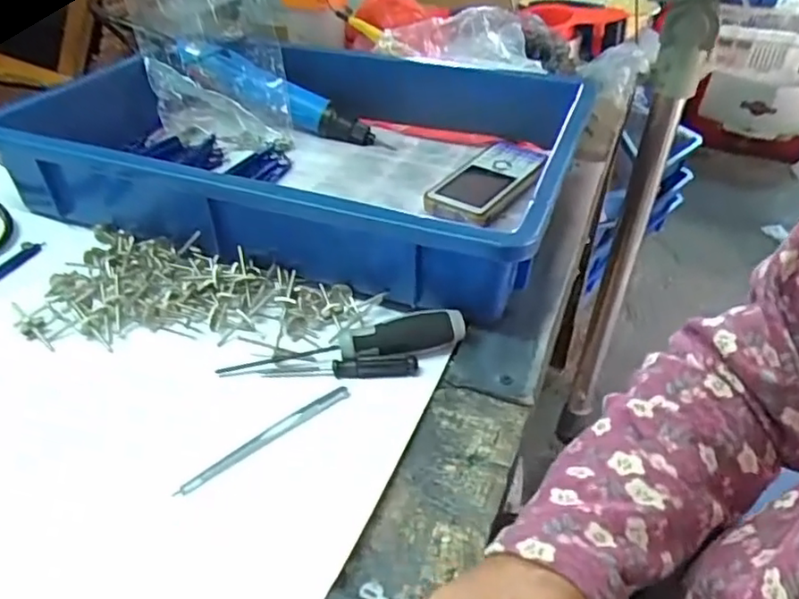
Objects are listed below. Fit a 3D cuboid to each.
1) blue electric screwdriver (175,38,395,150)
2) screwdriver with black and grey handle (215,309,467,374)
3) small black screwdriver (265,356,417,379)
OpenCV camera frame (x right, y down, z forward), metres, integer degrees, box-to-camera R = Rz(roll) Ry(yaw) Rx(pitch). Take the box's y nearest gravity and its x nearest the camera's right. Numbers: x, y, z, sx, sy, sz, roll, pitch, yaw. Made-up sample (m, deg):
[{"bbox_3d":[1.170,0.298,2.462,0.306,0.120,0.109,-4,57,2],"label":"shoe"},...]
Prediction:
[{"bbox_3d":[-0.119,-0.197,0.613,0.220,0.031,0.033,26,41,3],"label":"blue electric screwdriver"},{"bbox_3d":[-0.031,0.029,0.383,0.145,0.024,0.021,-7,38,-11],"label":"screwdriver with black and grey handle"},{"bbox_3d":[-0.035,0.042,0.378,0.090,0.014,0.011,1,37,0],"label":"small black screwdriver"}]

